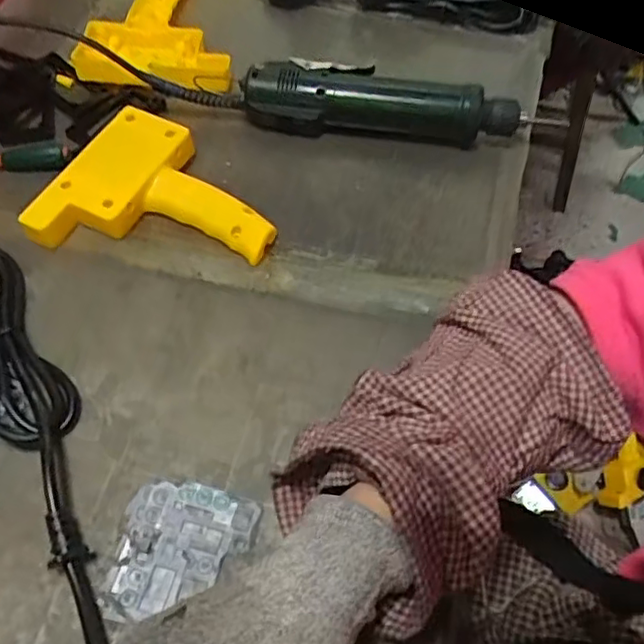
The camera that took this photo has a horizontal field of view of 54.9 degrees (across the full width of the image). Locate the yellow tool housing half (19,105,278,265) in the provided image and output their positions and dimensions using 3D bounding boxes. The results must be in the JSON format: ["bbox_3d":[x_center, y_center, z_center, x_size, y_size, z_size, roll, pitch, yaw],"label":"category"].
[{"bbox_3d":[-0.115,-0.101,0.451,0.162,0.031,0.111,5,58,2],"label":"yellow tool housing half"}]

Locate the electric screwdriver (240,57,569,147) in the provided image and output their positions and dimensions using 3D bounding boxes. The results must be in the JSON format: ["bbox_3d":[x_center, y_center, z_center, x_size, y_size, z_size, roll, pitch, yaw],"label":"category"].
[{"bbox_3d":[0.052,-0.168,0.490,0.229,0.045,0.045,10,58,5],"label":"electric screwdriver"}]

